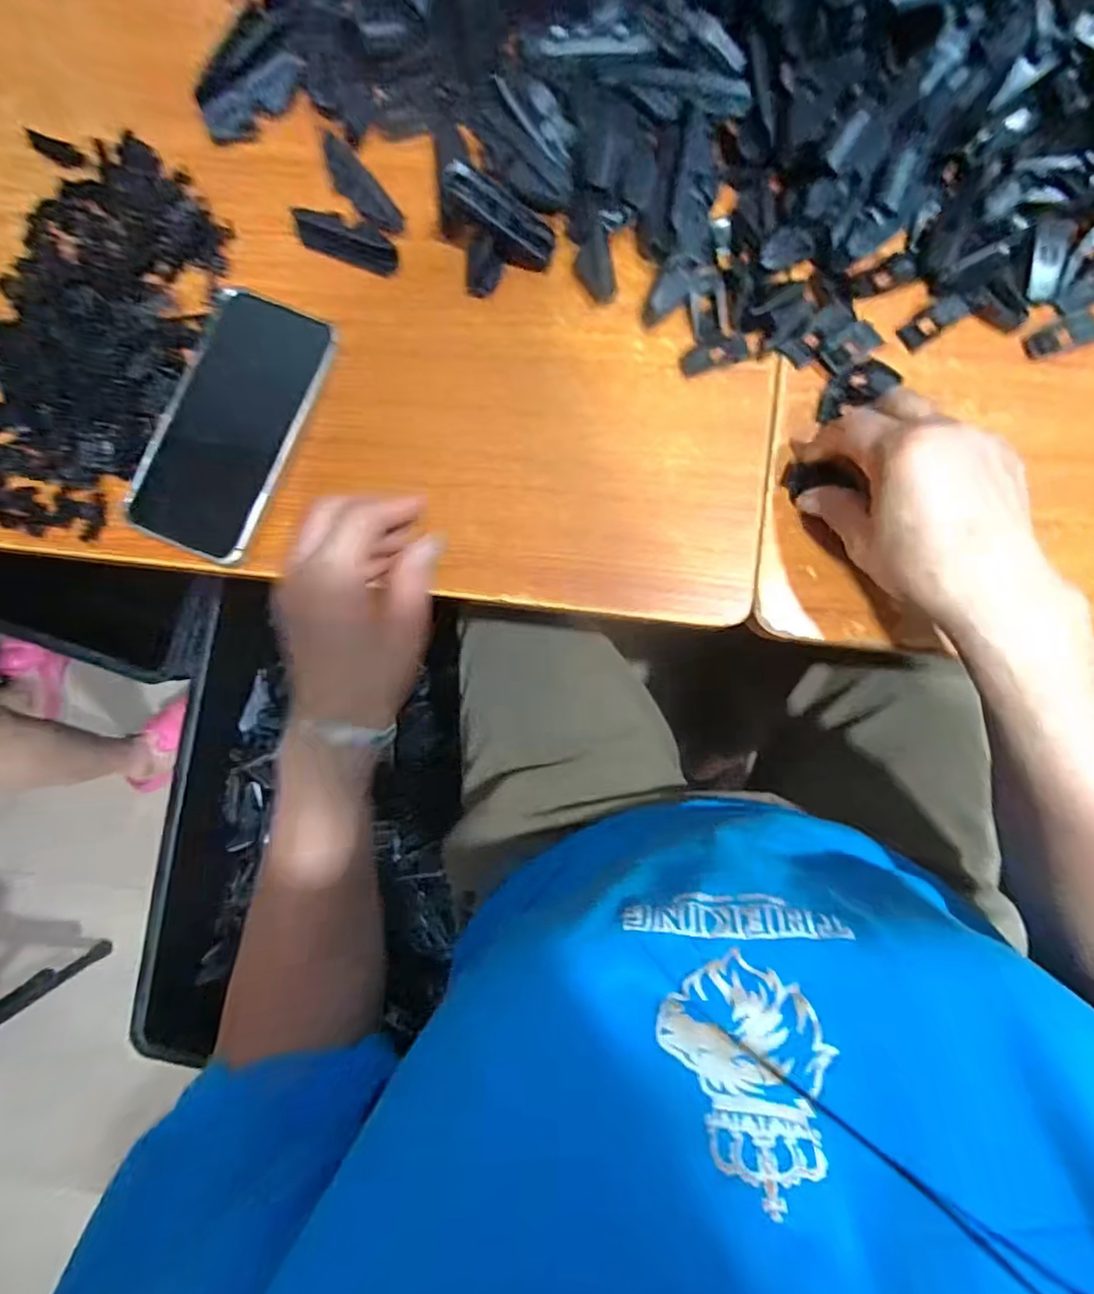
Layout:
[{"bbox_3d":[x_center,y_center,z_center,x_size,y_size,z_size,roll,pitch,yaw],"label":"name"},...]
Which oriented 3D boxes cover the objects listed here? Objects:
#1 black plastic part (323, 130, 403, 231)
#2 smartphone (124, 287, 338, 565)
[{"bbox_3d":[-0.121,-0.297,0.379,0.021,0.011,0.071,-40,86,2],"label":"black plastic part"},{"bbox_3d":[-0.200,-0.141,0.375,0.083,0.010,0.165,19,84,2],"label":"smartphone"}]

